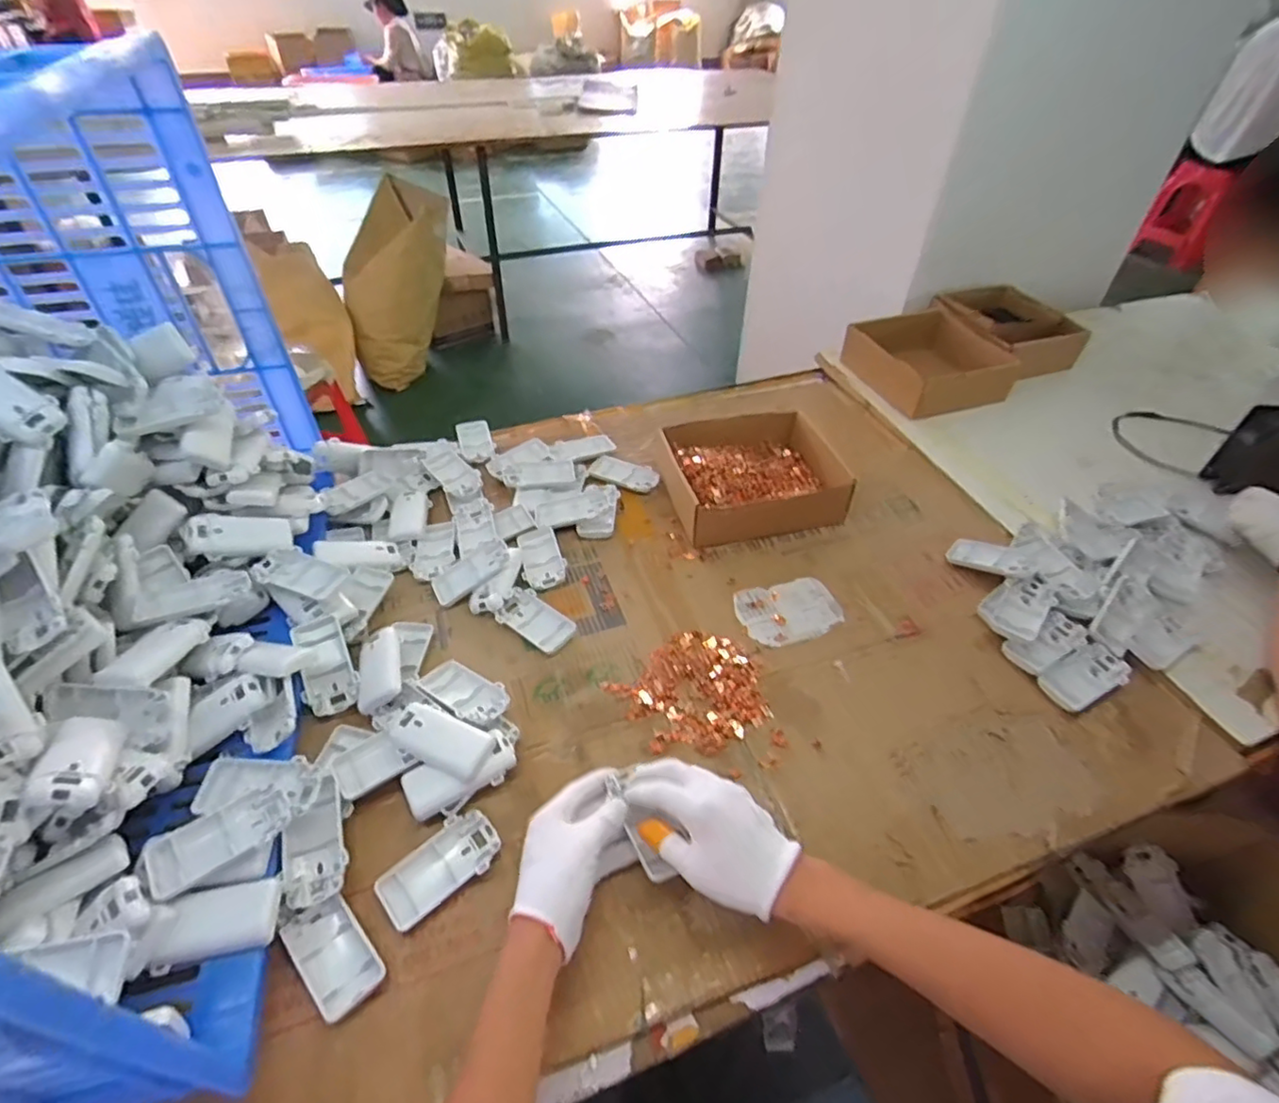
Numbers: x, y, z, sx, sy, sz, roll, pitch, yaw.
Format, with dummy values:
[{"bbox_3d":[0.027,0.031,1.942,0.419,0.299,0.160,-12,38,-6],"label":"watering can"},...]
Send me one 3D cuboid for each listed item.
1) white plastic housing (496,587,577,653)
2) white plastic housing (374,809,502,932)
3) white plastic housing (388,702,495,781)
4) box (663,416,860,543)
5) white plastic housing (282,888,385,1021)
[{"bbox_3d":[-0.112,0.075,0.698,0.089,0.015,0.052,29,53,23],"label":"white plastic housing"},{"bbox_3d":[-0.163,0.259,0.522,0.096,0.012,0.050,-30,55,-25],"label":"white plastic housing"},{"bbox_3d":[-0.185,0.168,0.573,0.103,0.019,0.044,18,50,15],"label":"white plastic housing"},{"bbox_3d":[0.147,-0.106,0.845,0.211,0.062,0.188,-7,48,-8],"label":"box"},{"bbox_3d":[-0.229,0.301,0.476,0.082,0.010,0.047,37,57,28],"label":"white plastic housing"}]

